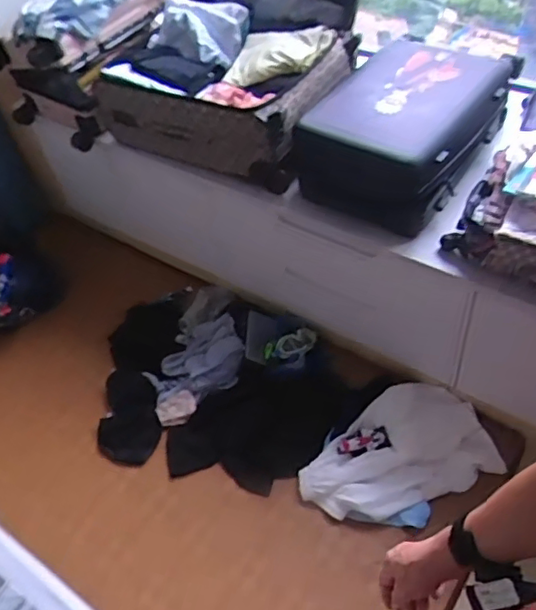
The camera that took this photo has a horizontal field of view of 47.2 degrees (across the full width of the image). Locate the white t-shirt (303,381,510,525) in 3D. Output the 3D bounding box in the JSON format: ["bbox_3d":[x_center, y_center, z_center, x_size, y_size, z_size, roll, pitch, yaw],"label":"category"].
[{"bbox_3d":[0.324,0.385,1.606,0.488,0.065,0.295,-18,48,-10],"label":"white t-shirt"}]

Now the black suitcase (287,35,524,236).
[{"bbox_3d":[0.321,-0.441,1.503,0.379,0.221,0.473,23,58,25],"label":"black suitcase"}]

